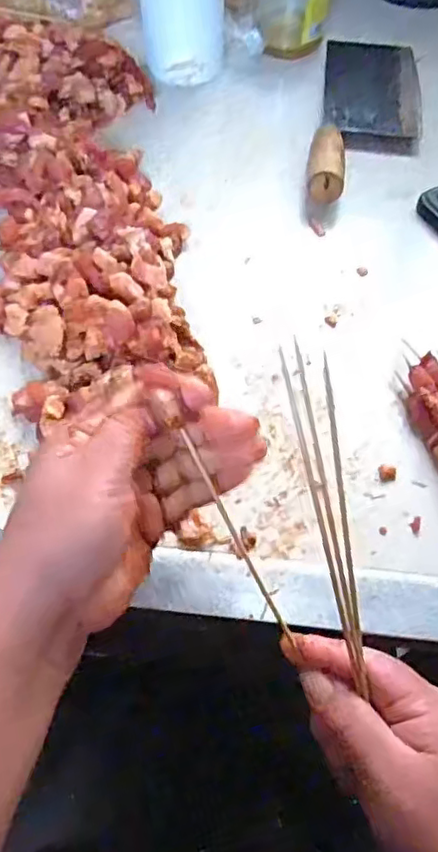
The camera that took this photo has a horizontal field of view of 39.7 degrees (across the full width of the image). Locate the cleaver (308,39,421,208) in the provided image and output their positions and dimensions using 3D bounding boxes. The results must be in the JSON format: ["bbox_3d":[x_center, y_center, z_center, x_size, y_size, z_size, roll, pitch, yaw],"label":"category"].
[{"bbox_3d":[0.146,-0.309,0.584,0.098,0.028,0.286,10,59,4],"label":"cleaver"}]

